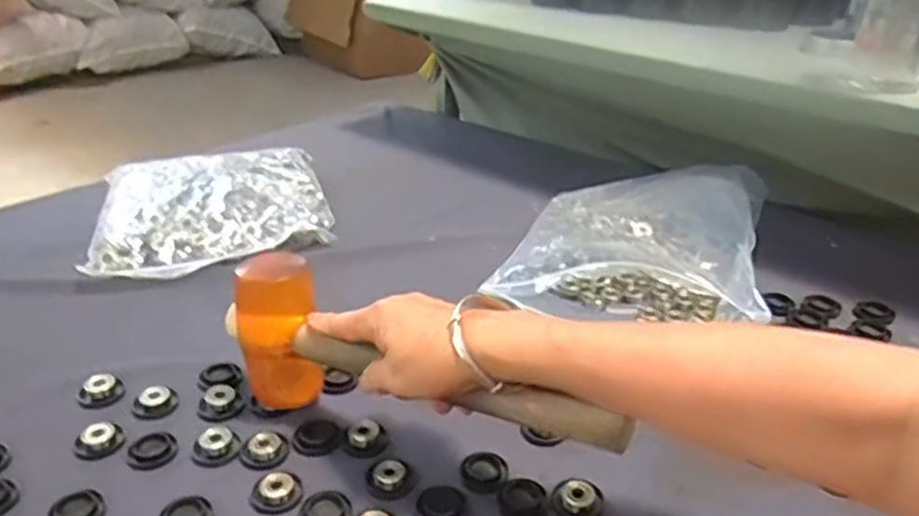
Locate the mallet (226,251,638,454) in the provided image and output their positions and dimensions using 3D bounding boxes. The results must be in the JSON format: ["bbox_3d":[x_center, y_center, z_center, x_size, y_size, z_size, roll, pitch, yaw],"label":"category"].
[{"bbox_3d":[-0.034,0.078,0.487,0.293,0.104,0.042,15,31,26],"label":"mallet"}]

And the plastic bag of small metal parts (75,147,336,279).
[{"bbox_3d":[-0.274,-0.058,0.826,0.240,0.042,0.246,-7,29,-13],"label":"plastic bag of small metal parts"}]

